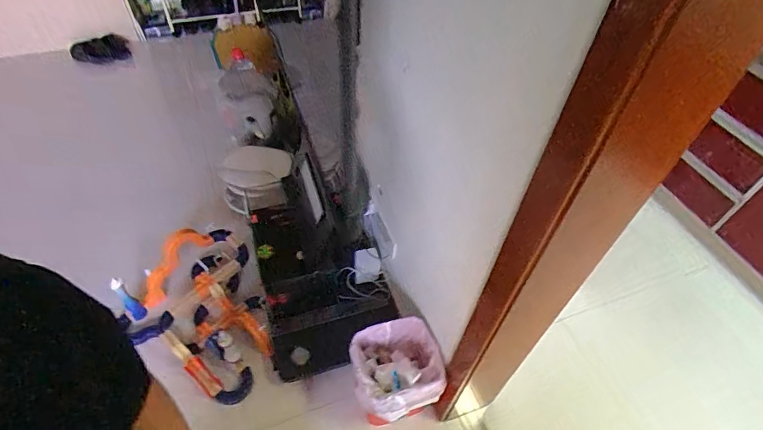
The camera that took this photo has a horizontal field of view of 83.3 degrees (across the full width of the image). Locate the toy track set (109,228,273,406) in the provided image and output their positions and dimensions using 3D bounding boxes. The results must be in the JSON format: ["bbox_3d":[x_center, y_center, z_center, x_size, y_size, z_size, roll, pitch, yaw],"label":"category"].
[{"bbox_3d":[-0.607,0.298,1.508,0.610,0.183,0.461,35,56,24],"label":"toy track set"}]

